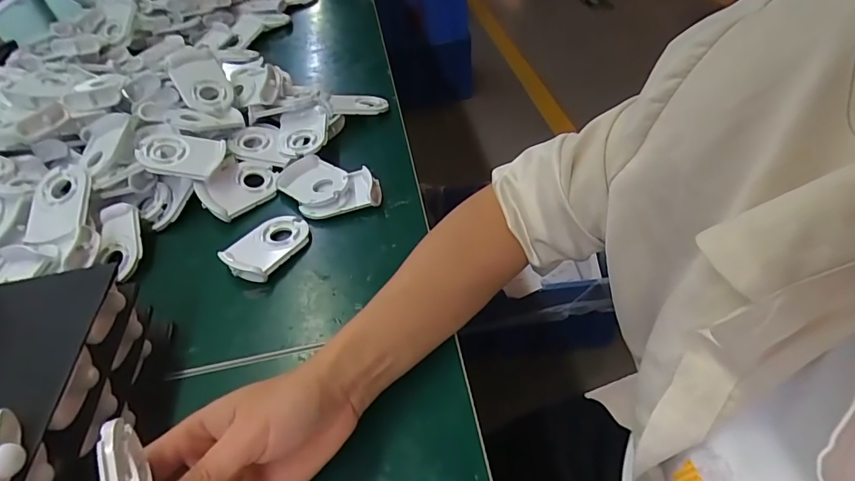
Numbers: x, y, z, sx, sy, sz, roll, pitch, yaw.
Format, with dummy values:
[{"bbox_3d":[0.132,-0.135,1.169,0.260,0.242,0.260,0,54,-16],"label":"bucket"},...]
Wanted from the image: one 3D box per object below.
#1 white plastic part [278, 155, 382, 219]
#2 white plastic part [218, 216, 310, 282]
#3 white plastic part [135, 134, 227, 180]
[{"bbox_3d":[-0.105,-0.060,0.500,0.079,0.020,0.113,-34,50,-23],"label":"white plastic part"},{"bbox_3d":[-0.149,0.005,0.450,0.055,0.019,0.085,20,52,26],"label":"white plastic part"},{"bbox_3d":[-0.265,-0.094,0.502,0.088,0.012,0.057,8,51,-5],"label":"white plastic part"}]

